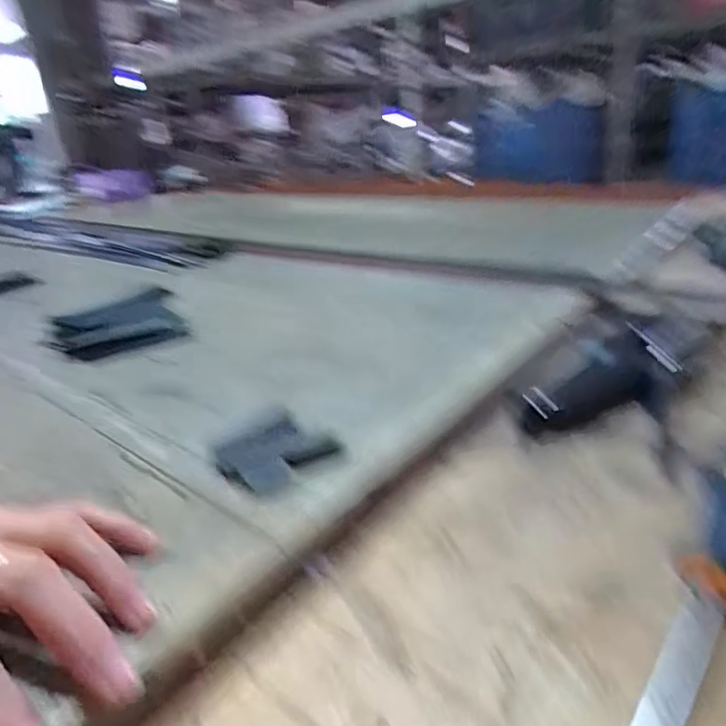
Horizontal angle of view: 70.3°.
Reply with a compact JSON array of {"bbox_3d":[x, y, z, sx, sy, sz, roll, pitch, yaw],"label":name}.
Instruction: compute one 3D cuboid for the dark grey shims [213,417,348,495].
[{"bbox_3d":[-0.050,0.048,0.287,0.056,0.011,0.055,-24,30,-34],"label":"dark grey shims"}]

